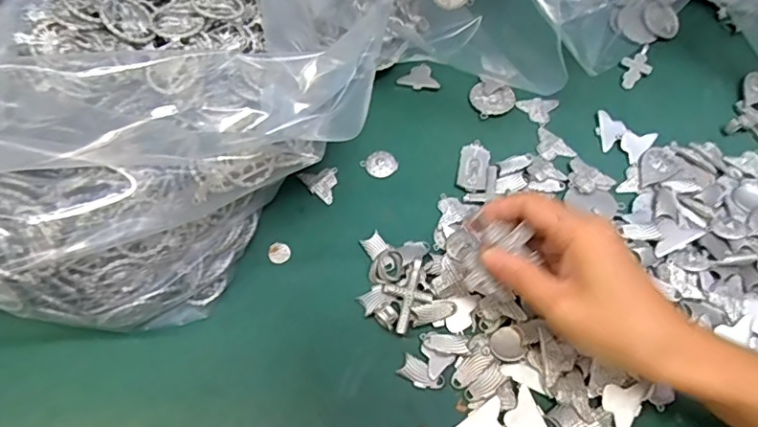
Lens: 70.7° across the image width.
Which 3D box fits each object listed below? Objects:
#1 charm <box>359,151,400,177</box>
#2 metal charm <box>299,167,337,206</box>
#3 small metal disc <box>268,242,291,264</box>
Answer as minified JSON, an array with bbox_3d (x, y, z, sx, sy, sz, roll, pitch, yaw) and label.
[{"bbox_3d":[0.001,-0.039,0.423,0.024,0.004,0.023,1,65,-2],"label":"charm"},{"bbox_3d":[-0.044,-0.020,0.411,0.028,0.004,0.029,-13,66,-8],"label":"metal charm"},{"bbox_3d":[-0.072,0.028,0.384,0.015,0.004,0.015,1,65,-2],"label":"small metal disc"}]

